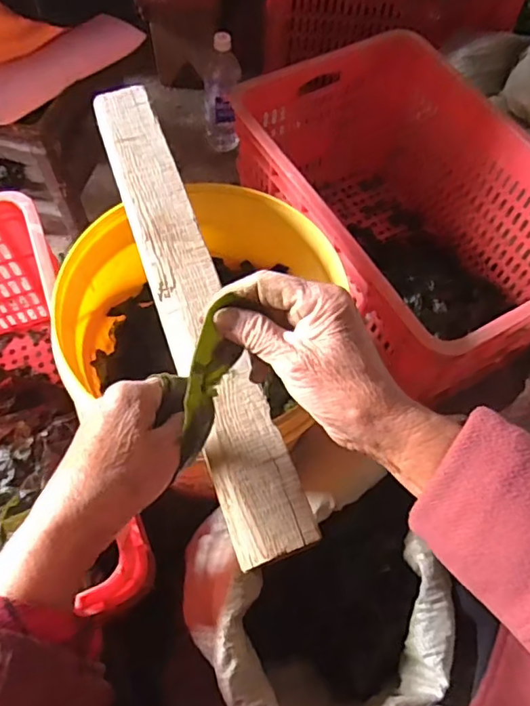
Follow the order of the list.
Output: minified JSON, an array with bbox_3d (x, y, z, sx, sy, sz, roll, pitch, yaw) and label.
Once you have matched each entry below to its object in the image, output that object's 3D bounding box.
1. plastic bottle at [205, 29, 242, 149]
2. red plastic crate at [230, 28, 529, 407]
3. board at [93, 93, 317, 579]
[{"bbox_3d":[-0.086,-0.508,1.081,0.071,0.232,0.061,-7,63,-7],"label":"plastic bottle"},{"bbox_3d":[0.214,-0.209,0.902,0.366,0.302,0.537,-27,67,-16],"label":"red plastic crate"},{"bbox_3d":[-0.077,-0.070,0.509,0.062,0.019,0.521,-16,65,-12],"label":"board"}]

